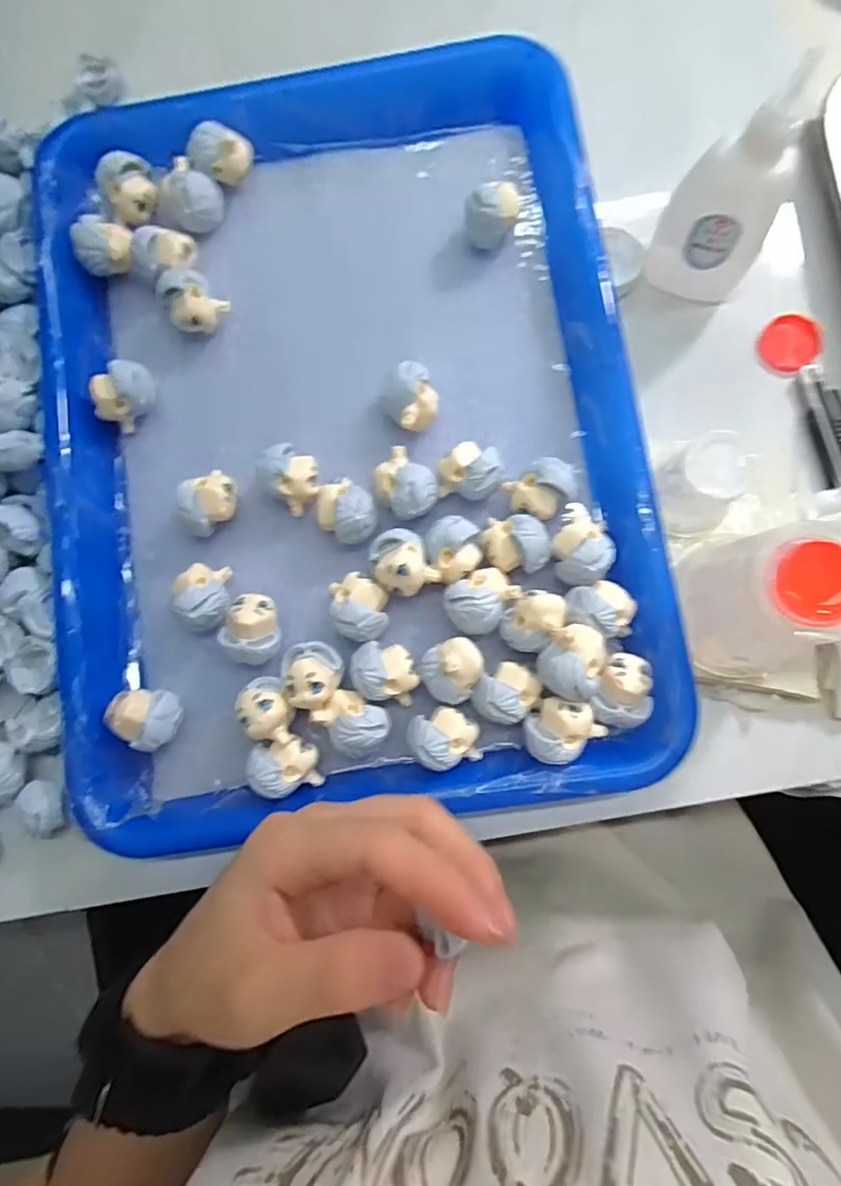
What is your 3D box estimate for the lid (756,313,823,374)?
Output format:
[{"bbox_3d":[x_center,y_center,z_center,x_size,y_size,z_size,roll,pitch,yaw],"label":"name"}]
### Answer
[{"bbox_3d":[0.168,-0.113,0.269,0.025,0.004,0.026,-1,83,4],"label":"lid"}]

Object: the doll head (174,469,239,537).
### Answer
[{"bbox_3d":[-0.092,-0.038,0.257,0.020,0.024,0.029,30,86,7],"label":"doll head"}]

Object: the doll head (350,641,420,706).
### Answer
[{"bbox_3d":[-0.014,0.032,0.240,0.027,0.025,0.022,12,84,6],"label":"doll head"}]

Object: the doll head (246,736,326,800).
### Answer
[{"bbox_3d":[-0.053,0.069,0.235,0.023,0.020,0.021,-13,82,3],"label":"doll head"}]

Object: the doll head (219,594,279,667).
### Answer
[{"bbox_3d":[-0.069,0.015,0.246,0.022,0.026,0.027,21,85,7],"label":"doll head"}]

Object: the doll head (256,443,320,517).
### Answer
[{"bbox_3d":[-0.055,-0.049,0.257,0.024,0.023,0.024,-1,83,4],"label":"doll head"}]

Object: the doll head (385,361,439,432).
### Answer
[{"bbox_3d":[-0.004,-0.083,0.258,0.022,0.022,0.024,-1,83,4],"label":"doll head"}]

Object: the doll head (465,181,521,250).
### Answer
[{"bbox_3d":[0.032,-0.169,0.264,0.023,0.027,0.017,-4,83,4],"label":"doll head"}]

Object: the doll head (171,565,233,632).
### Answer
[{"bbox_3d":[-0.090,0.002,0.249,0.018,0.026,0.028,-11,82,3],"label":"doll head"}]

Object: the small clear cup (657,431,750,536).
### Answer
[{"bbox_3d":[0.113,-0.041,0.241,0.028,0.045,0.030,-1,83,4],"label":"small clear cup"}]

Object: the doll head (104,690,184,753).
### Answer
[{"bbox_3d":[-0.112,0.052,0.244,0.027,0.026,0.023,-4,83,4],"label":"doll head"}]

